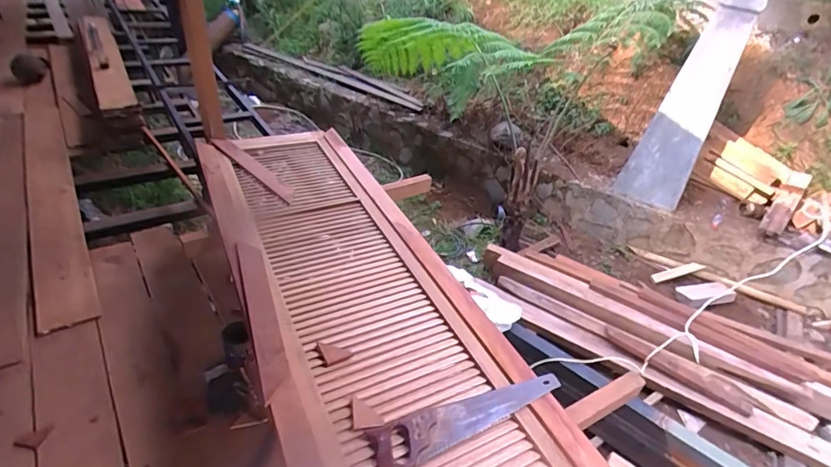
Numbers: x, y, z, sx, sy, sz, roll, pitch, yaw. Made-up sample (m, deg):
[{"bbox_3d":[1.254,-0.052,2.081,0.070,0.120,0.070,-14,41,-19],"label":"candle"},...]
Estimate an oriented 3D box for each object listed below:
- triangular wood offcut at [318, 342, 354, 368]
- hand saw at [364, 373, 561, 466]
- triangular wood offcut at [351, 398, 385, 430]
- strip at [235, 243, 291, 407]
[{"bbox_3d":[-0.202,0.297,1.129,0.071,0.012,0.074,-13,41,-26],"label":"triangular wood offcut"},{"bbox_3d":[0.120,0.410,1.020,0.480,0.042,0.110,-12,40,-25],"label":"hand saw"},{"bbox_3d":[-0.109,0.407,1.010,0.065,0.013,0.077,-1,37,-13],"label":"triangular wood offcut"},{"bbox_3d":[-0.392,0.206,1.143,0.066,0.030,0.499,-9,47,-23],"label":"strip"}]

